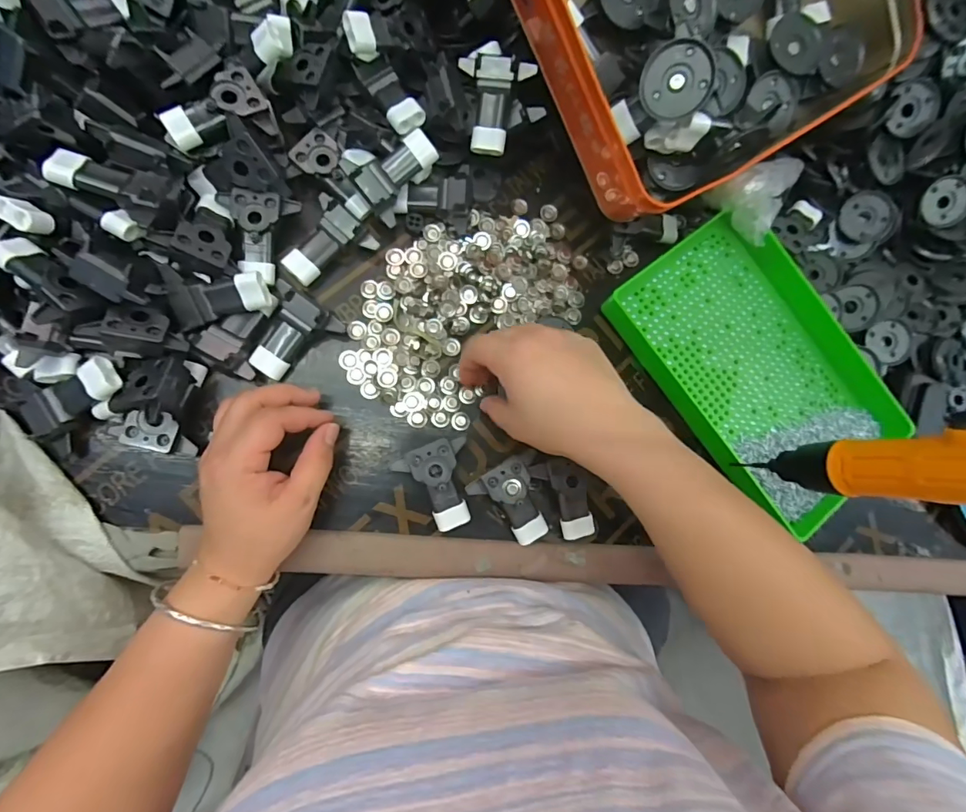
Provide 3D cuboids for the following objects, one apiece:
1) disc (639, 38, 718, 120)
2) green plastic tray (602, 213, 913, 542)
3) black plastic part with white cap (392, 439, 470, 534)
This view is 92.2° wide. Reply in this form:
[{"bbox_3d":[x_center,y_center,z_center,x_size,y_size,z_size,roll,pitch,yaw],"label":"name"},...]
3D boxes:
[{"bbox_3d":[0.118,-0.199,0.283,0.041,0.004,0.041,9,116,19],"label":"disc"},{"bbox_3d":[0.231,-0.037,0.386,0.162,0.036,0.240,-36,92,-10],"label":"green plastic tray"},{"bbox_3d":[-0.030,0.059,0.347,0.052,0.025,0.064,-26,90,-10],"label":"black plastic part with white cap"}]

